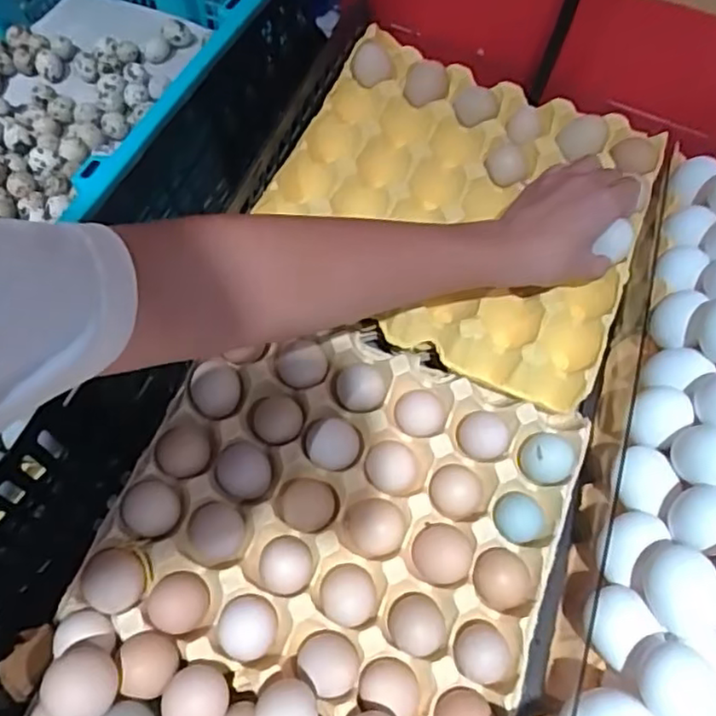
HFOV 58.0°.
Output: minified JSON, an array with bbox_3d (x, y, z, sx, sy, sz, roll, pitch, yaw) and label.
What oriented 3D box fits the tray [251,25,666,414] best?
[{"bbox_3d":[0.085,-0.126,0.543,0.283,0.056,0.265,23,64,9],"label":"tray"}]

